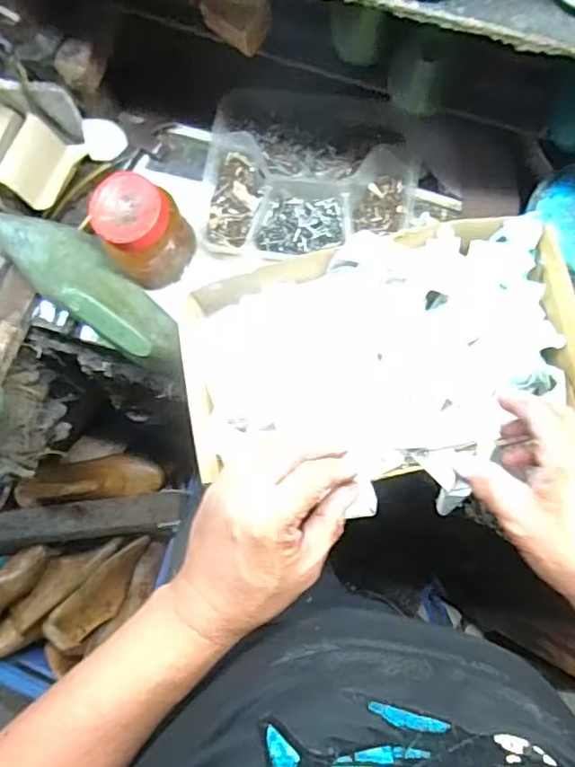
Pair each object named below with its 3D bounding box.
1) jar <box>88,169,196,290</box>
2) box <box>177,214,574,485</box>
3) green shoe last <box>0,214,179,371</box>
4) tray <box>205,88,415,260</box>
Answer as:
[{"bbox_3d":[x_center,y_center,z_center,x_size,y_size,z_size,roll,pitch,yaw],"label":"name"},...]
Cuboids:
[{"bbox_3d":[-0.142,-0.145,0.584,0.072,0.109,0.079,-1,83,7],"label":"jar"},{"bbox_3d":[0.077,-0.026,0.504,0.315,0.053,0.193,-14,81,5],"label":"box"},{"bbox_3d":[-0.207,-0.106,0.586,0.258,0.069,0.076,35,88,10],"label":"green shoe last"},{"bbox_3d":[0.024,-0.223,0.628,0.211,0.033,0.190,6,84,8],"label":"tray"}]

